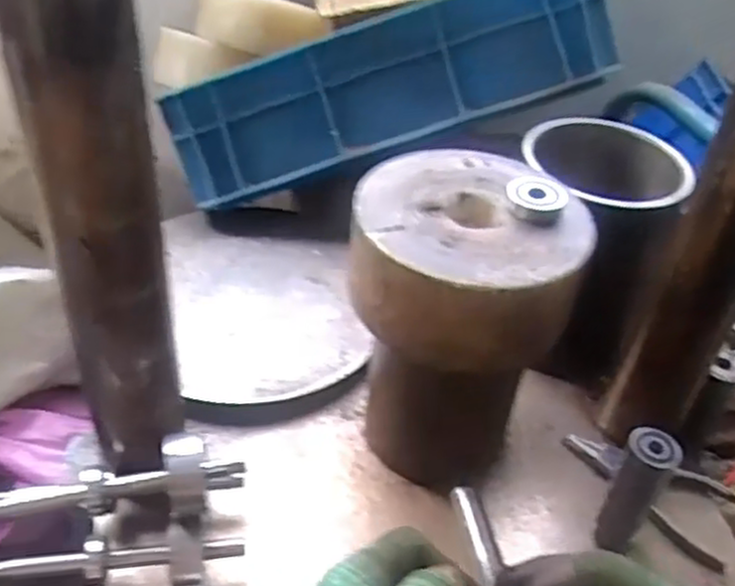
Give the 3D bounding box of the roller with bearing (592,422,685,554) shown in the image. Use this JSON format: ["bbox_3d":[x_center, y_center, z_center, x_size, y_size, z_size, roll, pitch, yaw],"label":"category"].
[{"bbox_3d":[0.186,0.138,0.532,0.031,0.102,0.033,4,40,-3],"label":"roller with bearing"}]

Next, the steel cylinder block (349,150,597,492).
[{"bbox_3d":[0.058,0.027,0.542,0.142,0.212,0.141,7,40,1],"label":"steel cylinder block"}]

